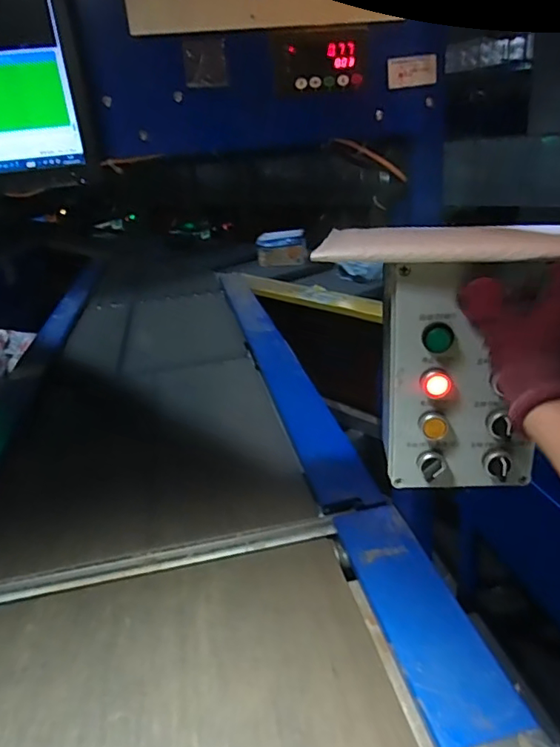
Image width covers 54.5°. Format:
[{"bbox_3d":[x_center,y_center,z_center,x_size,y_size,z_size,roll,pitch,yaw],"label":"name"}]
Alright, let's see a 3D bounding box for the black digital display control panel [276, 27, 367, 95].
[{"bbox_3d":[0.045,-0.339,0.593,0.102,0.058,0.006,-9,24,-10],"label":"black digital display control panel"}]

